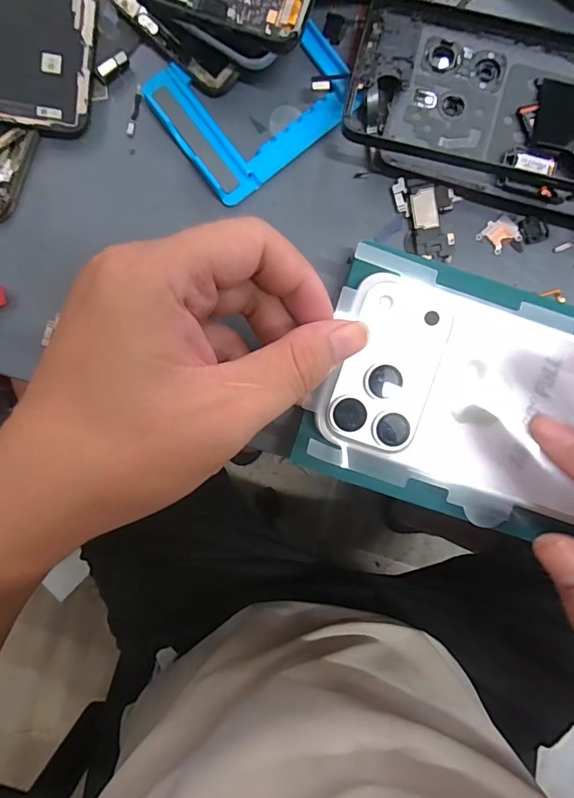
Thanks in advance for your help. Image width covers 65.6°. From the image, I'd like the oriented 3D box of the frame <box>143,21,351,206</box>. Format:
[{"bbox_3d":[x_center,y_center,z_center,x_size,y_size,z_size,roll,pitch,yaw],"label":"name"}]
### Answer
[{"bbox_3d":[-0.015,-0.144,0.210,0.083,0.005,0.068,-37,91,1],"label":"frame"}]

